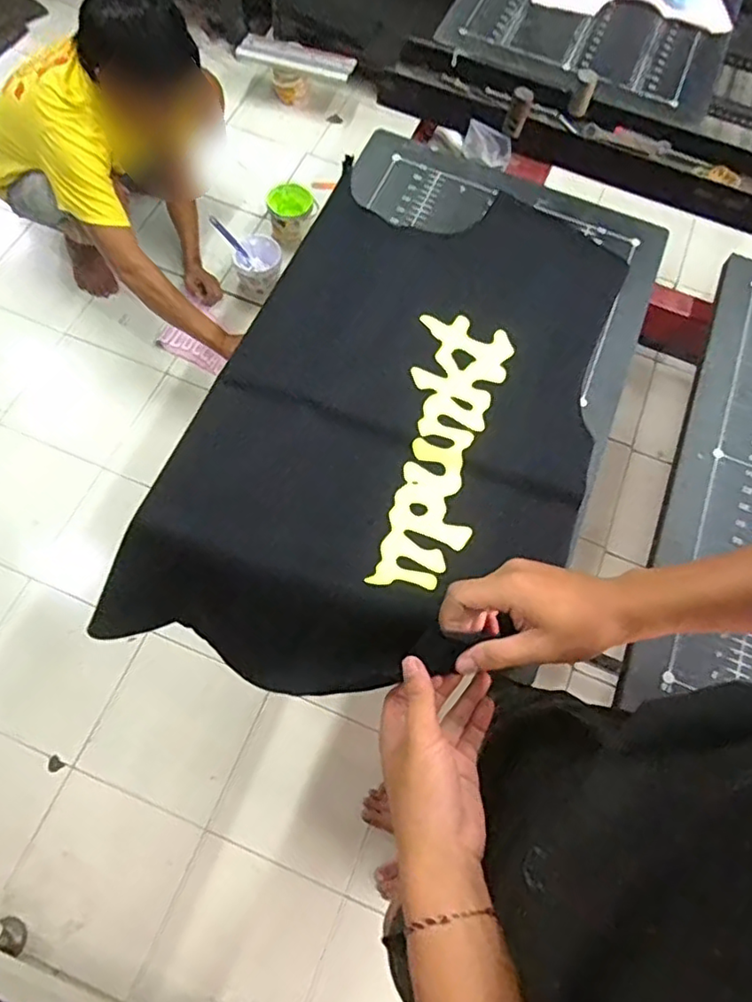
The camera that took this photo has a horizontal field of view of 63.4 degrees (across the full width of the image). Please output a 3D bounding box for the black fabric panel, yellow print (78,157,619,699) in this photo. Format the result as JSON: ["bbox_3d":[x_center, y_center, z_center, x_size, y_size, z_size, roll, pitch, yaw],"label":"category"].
[{"bbox_3d":[0.033,-0.092,0.689,0.382,0.115,0.623,23,67,7],"label":"black fabric panel, yellow print"}]

